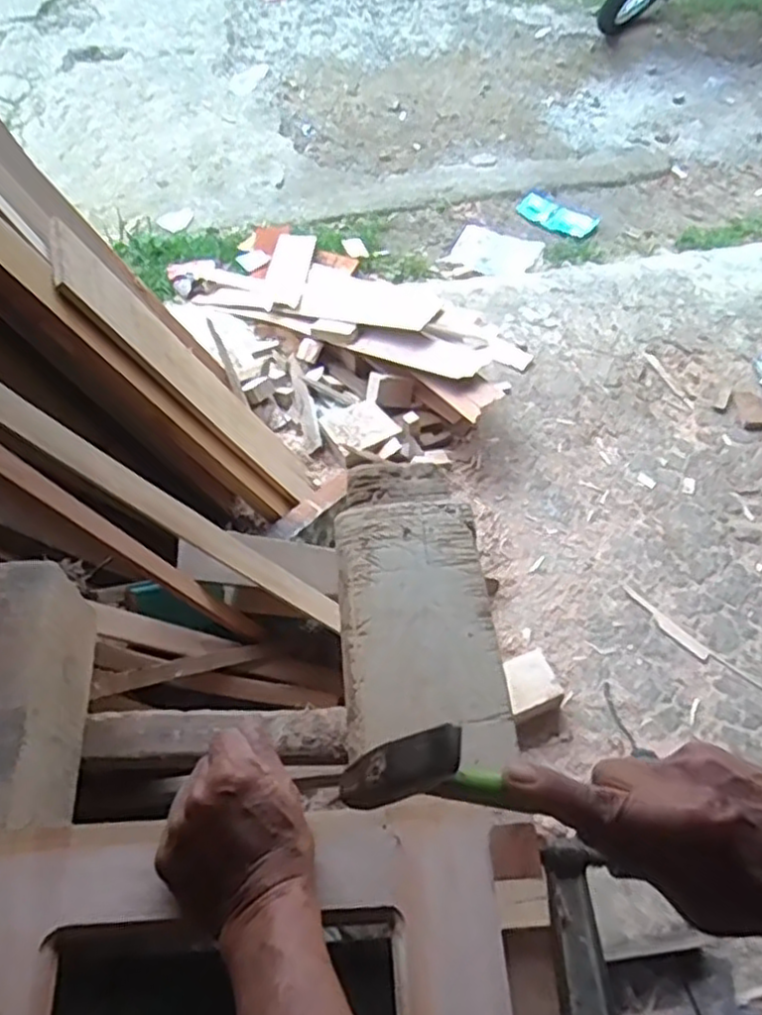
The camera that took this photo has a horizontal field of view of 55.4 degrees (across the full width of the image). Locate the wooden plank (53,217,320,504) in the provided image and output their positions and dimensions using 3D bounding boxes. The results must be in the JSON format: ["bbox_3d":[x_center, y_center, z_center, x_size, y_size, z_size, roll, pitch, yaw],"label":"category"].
[{"bbox_3d":[-0.297,-0.204,1.253,0.028,0.693,0.161,-31,55,8],"label":"wooden plank"}]

